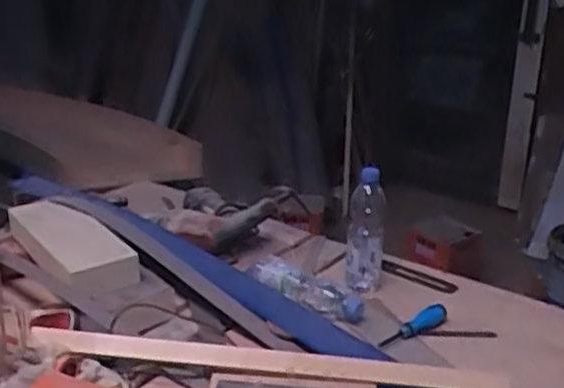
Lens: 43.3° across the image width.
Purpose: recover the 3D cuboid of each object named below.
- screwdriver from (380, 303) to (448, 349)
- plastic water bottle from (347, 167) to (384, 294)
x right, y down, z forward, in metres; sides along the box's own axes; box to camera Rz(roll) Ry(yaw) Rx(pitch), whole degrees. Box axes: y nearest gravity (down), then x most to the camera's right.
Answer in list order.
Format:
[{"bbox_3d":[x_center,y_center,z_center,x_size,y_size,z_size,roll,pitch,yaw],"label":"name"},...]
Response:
[{"bbox_3d":[0.230,0.228,1.209,0.159,0.034,0.033,-17,27,-39],"label":"screwdriver"},{"bbox_3d":[0.156,0.070,1.319,0.067,0.233,0.066,3,21,6],"label":"plastic water bottle"}]

